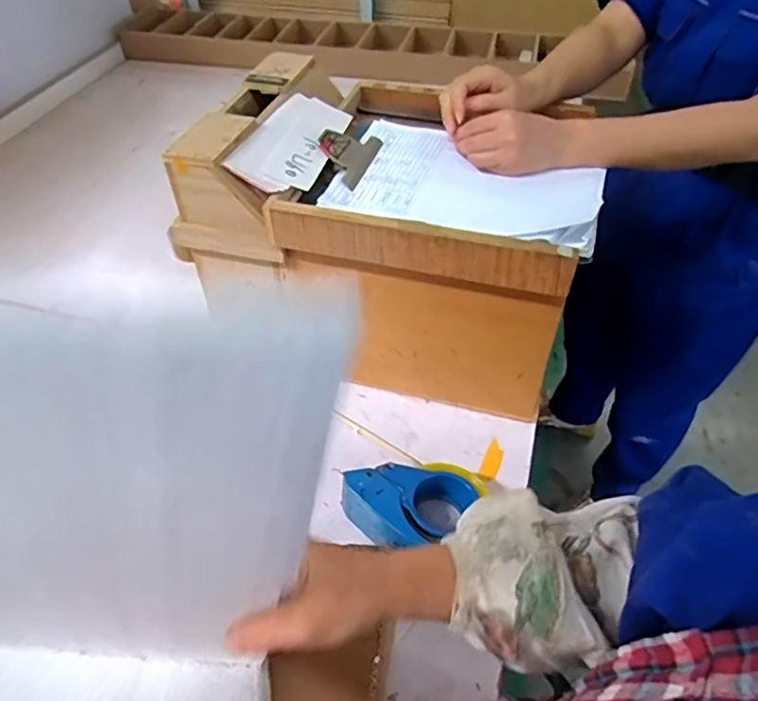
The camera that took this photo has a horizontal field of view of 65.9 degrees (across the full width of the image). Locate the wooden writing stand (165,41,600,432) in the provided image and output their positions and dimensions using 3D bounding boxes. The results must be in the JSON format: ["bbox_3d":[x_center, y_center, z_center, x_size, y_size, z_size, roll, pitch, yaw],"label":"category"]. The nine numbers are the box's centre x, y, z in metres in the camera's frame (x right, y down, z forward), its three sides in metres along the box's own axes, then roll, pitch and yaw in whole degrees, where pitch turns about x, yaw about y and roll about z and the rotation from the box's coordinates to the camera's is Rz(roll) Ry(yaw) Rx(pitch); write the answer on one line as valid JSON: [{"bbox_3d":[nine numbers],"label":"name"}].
[{"bbox_3d":[0.026,-0.159,0.792,0.456,0.299,0.322,13,48,11],"label":"wooden writing stand"}]

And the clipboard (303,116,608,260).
[{"bbox_3d":[0.101,-0.206,0.685,0.314,0.025,0.232,17,49,14],"label":"clipboard"}]

